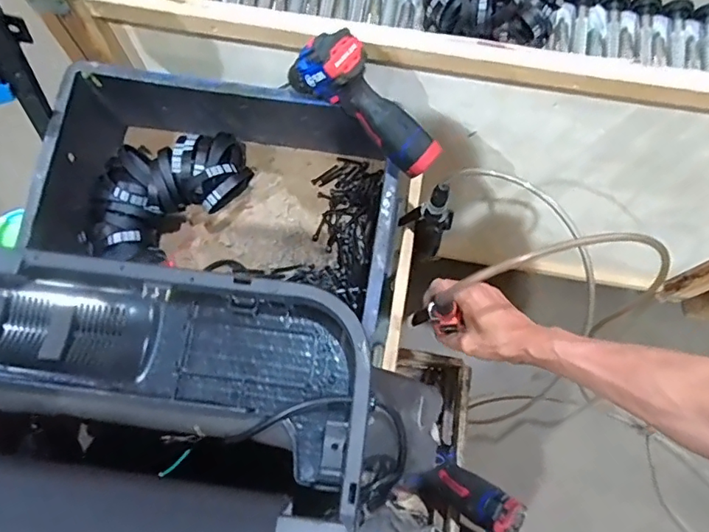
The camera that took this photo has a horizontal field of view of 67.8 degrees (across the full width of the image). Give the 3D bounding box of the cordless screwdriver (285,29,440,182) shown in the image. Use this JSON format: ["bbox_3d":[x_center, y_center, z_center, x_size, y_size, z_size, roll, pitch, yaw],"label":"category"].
[{"bbox_3d":[0.014,-0.196,0.667,0.210,0.134,0.061,40,75,-13],"label":"cordless screwdriver"}]

